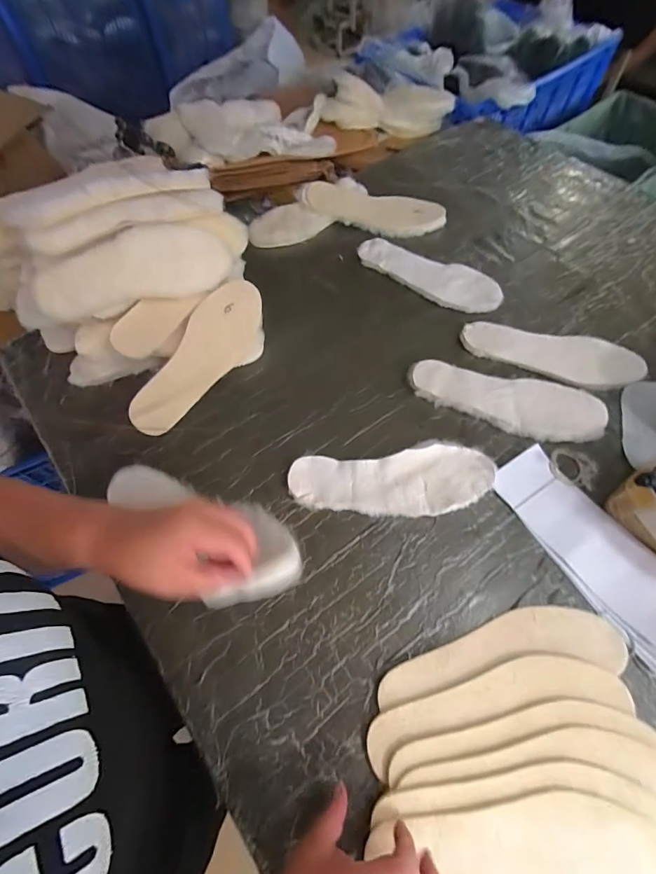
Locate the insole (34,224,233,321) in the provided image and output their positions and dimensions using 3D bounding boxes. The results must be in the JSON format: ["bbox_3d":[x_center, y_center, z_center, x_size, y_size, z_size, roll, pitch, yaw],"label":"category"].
[{"bbox_3d":[-0.271,-0.237,0.556,0.257,0.093,0.024,-15,22,-7],"label":"insole"}]

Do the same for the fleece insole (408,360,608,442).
[{"bbox_3d":[0.263,-0.057,0.591,0.277,0.012,0.101,13,62,11],"label":"fleece insole"}]

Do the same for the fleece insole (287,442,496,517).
[{"bbox_3d":[0.085,0.057,0.534,0.267,0.016,0.095,-2,60,3],"label":"fleece insole"}]

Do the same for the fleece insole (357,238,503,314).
[{"bbox_3d":[0.181,-0.299,0.731,0.273,0.013,0.090,28,76,15],"label":"fleece insole"}]

